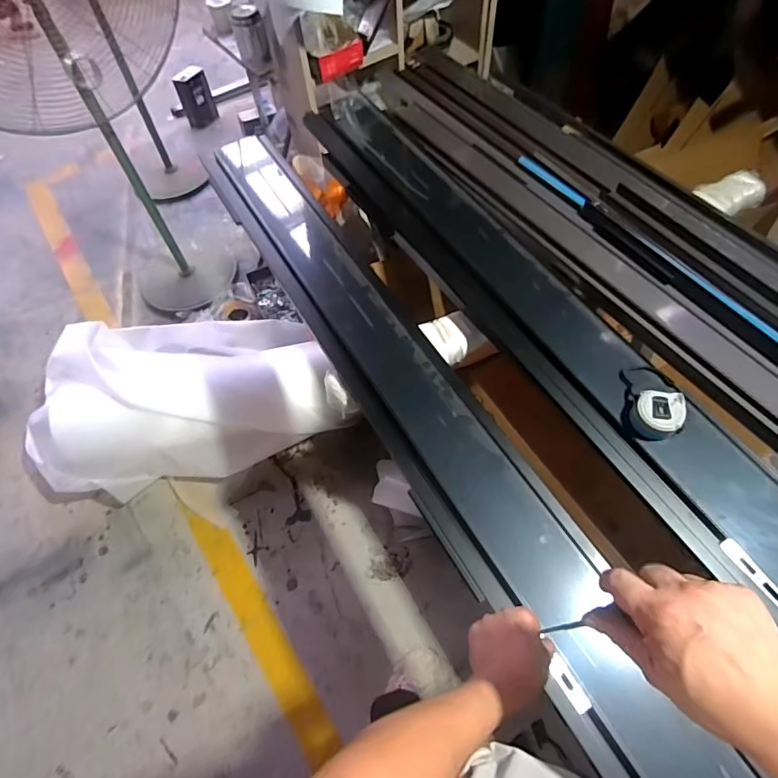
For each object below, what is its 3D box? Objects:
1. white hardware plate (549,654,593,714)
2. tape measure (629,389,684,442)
[{"bbox_3d":[0.221,0.361,0.607,0.023,0.008,0.065,-31,63,-14],"label":"white hardware plate"},{"bbox_3d":[0.387,0.035,0.719,0.066,0.039,0.067,19,63,14],"label":"tape measure"}]

